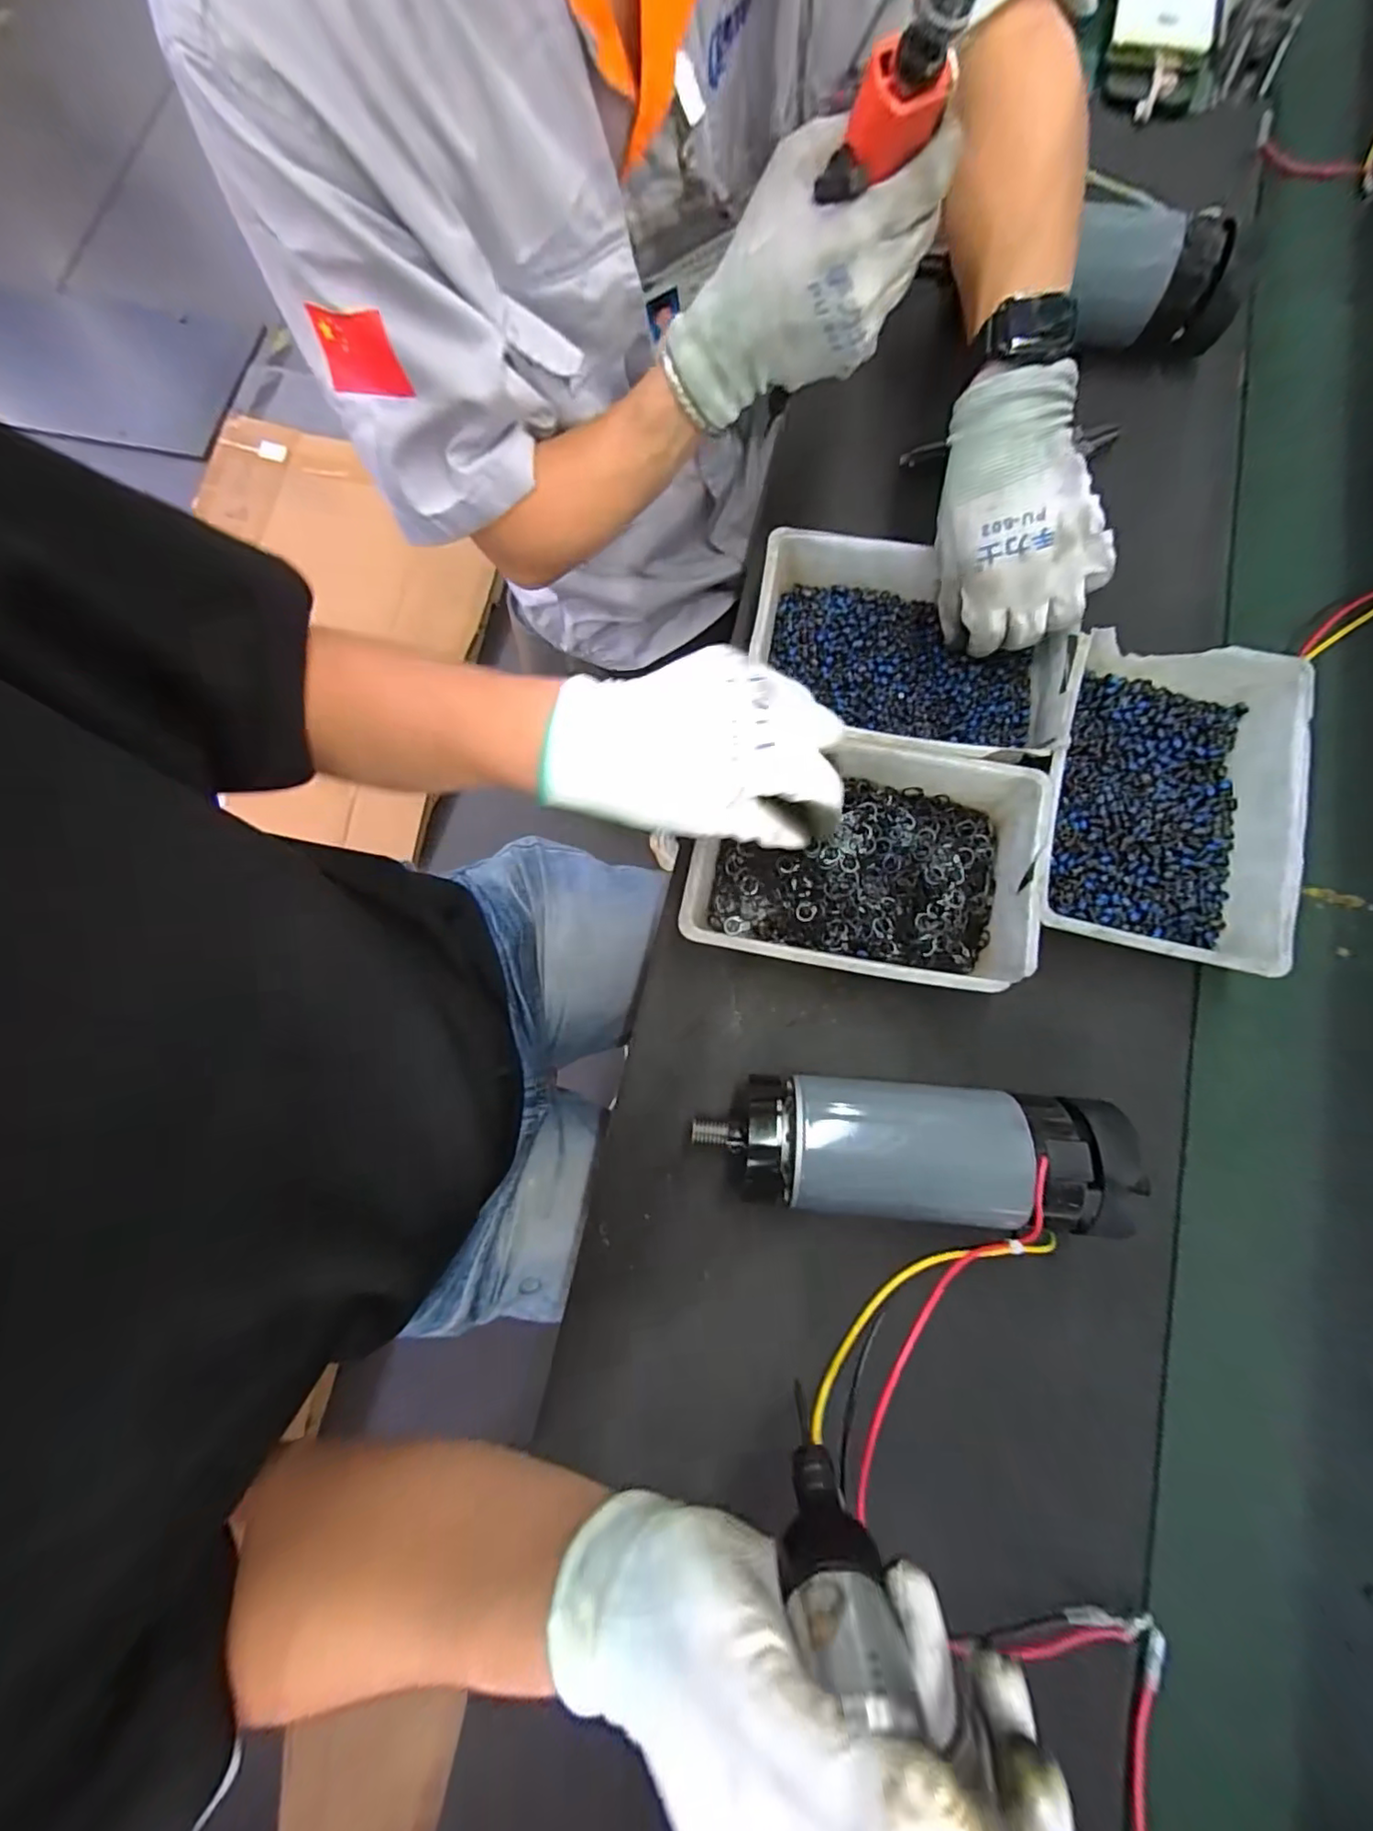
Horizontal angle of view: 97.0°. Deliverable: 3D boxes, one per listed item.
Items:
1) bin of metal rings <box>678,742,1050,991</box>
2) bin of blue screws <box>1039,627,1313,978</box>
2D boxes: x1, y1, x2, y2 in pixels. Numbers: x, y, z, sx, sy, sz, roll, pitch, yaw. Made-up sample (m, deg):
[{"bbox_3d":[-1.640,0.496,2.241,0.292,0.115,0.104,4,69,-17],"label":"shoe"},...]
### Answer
[{"bbox_3d":[0.108,-0.034,0.385,0.200,0.055,0.139,10,80,1],"label":"bin of metal rings"},{"bbox_3d":[0.299,-0.071,0.389,0.153,0.055,0.205,12,80,2],"label":"bin of blue screws"}]

